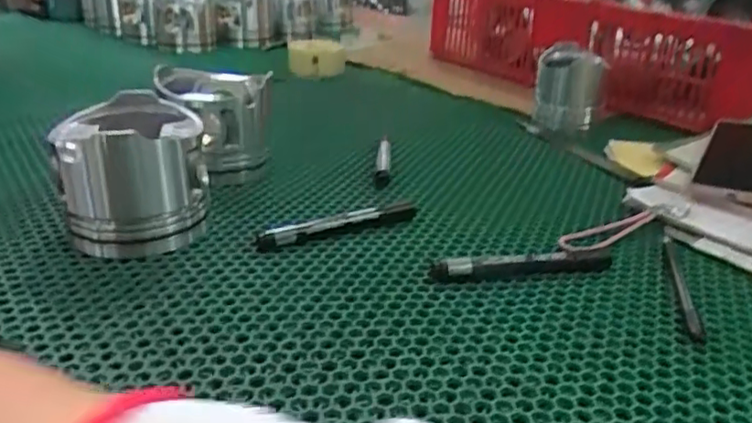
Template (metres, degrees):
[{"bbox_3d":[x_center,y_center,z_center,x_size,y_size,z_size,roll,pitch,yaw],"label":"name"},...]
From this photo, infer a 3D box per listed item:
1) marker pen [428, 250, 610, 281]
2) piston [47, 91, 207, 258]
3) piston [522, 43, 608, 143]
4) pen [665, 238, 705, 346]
[{"bbox_3d":[0.111,0.042,0.467,0.143,0.016,0.015,-2,26,-11],"label":"marker pen"},{"bbox_3d":[-0.190,-0.030,0.492,0.102,0.098,0.107,-5,27,-18],"label":"piston"},{"bbox_3d":[0.248,-0.160,0.806,0.084,0.096,0.084,8,27,14],"label":"piston"},{"bbox_3d":[0.227,0.053,0.462,0.010,0.006,0.145,10,26,13],"label":"pen"}]

